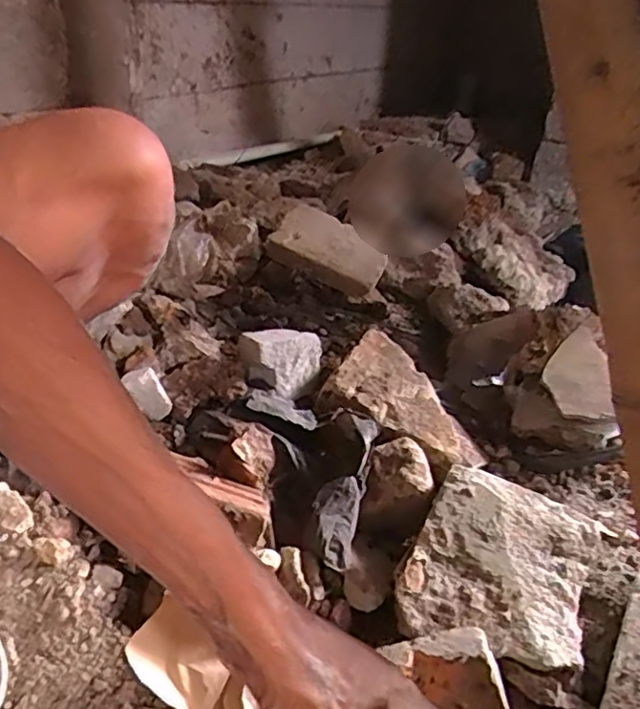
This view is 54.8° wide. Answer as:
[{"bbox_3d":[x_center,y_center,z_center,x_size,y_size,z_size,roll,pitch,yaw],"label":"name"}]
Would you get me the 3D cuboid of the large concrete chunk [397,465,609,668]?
[{"bbox_3d":[0.160,0.188,0.559,0.159,0.046,0.162,20,54,6],"label":"large concrete chunk"}]

